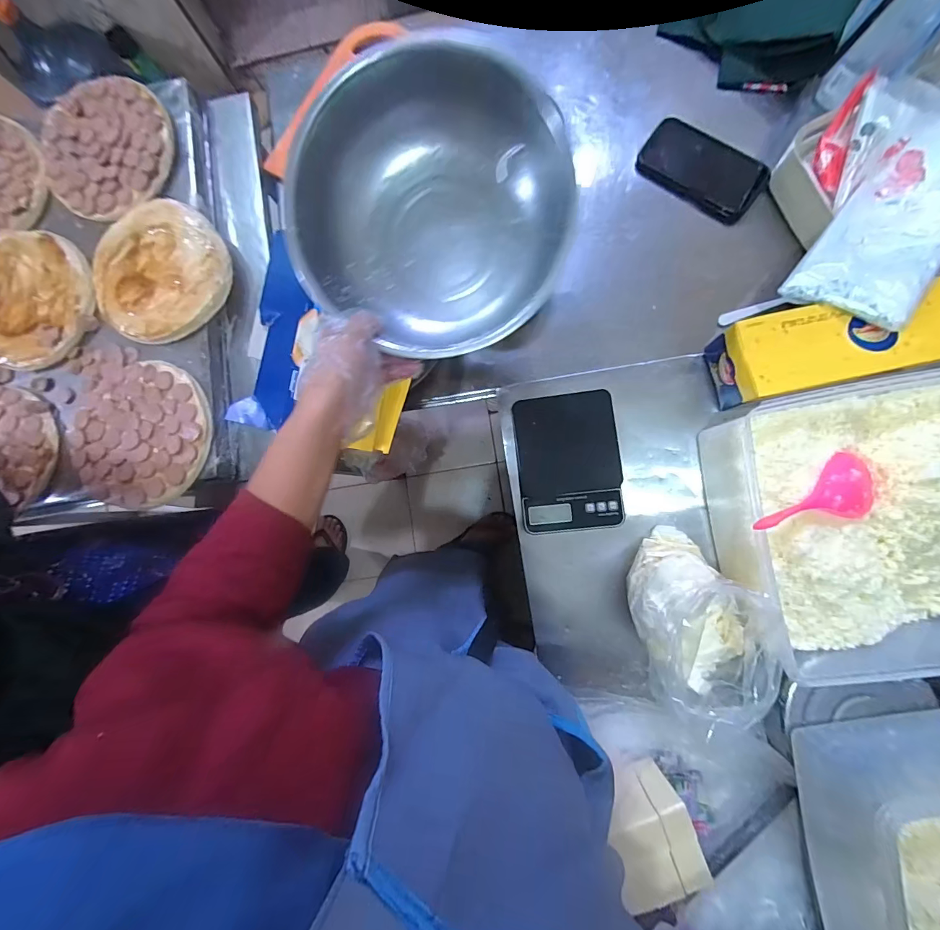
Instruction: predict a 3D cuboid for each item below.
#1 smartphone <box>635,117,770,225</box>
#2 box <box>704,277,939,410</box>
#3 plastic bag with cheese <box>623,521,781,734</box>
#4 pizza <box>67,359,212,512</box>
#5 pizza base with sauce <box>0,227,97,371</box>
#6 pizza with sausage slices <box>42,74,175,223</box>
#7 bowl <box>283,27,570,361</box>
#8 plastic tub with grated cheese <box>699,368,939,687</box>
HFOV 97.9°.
[{"bbox_3d":[0.330,-0.423,0.584,0.171,0.013,0.092,37,90,6],"label":"smartphone"},{"bbox_3d":[0.444,-0.142,0.490,0.268,0.096,0.093,-11,85,4],"label":"box"},{"bbox_3d":[0.246,0.162,0.453,0.113,0.141,0.159,-4,86,4],"label":"plastic bag with cheese"},{"bbox_3d":[-0.449,-0.043,0.549,0.197,0.013,0.190,6,87,5],"label":"pizza"},{"bbox_3d":[-0.630,-0.238,0.577,0.181,0.016,0.187,0,86,4],"label":"pizza base with sauce"},{"bbox_3d":[-0.511,-0.446,0.574,0.184,0.023,0.189,7,87,5],"label":"pizza with sausage slices"},{"bbox_3d":[-0.032,-0.232,0.400,0.246,0.109,0.236,0,86,4],"label":"bowl"},{"bbox_3d":[0.475,0.058,0.448,0.366,0.137,0.285,-6,86,4],"label":"plastic tub with grated cheese"}]

